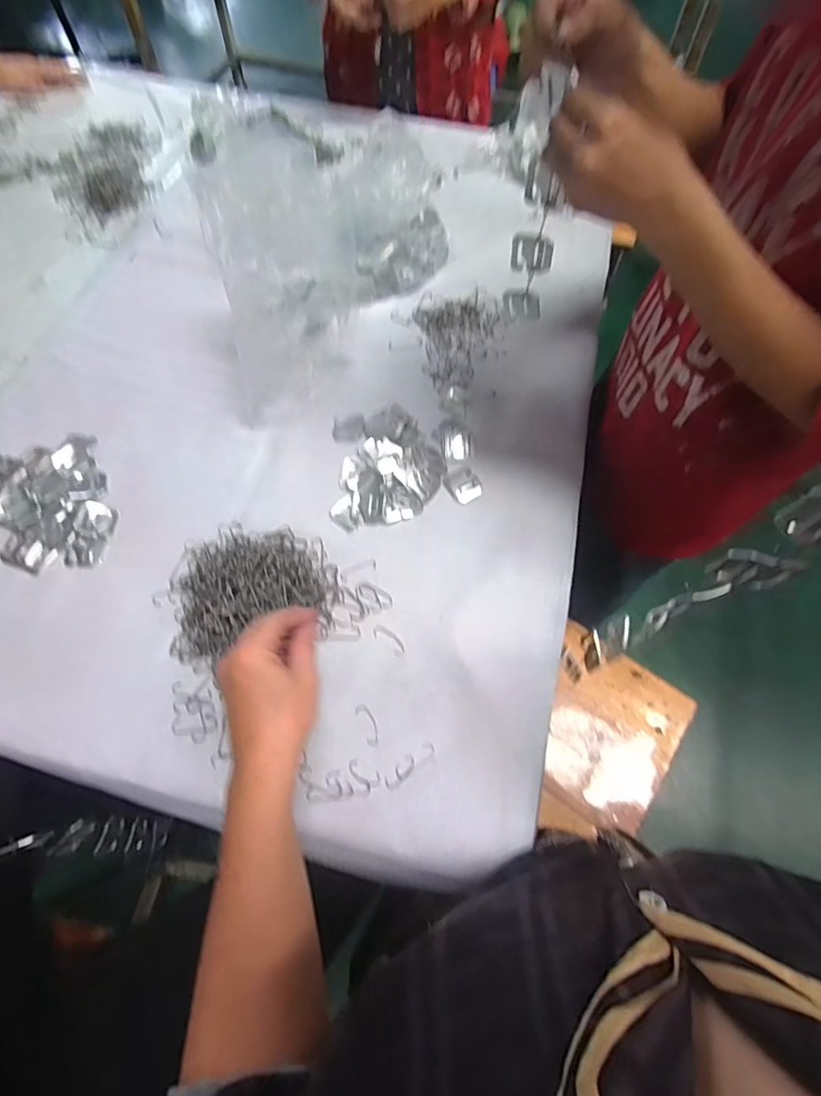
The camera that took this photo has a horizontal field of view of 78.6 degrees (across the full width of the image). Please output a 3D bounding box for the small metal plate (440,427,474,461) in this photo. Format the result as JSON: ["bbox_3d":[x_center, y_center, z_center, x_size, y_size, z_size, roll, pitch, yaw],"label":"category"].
[{"bbox_3d":[0.058,-0.131,0.622,0.040,0.004,0.047,-2,63,0],"label":"small metal plate"}]

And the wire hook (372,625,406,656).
[{"bbox_3d":[-0.022,0.095,0.521,0.039,0.004,0.016,36,69,17],"label":"wire hook"}]

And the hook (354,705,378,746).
[{"bbox_3d":[-0.040,0.169,0.481,0.014,0.004,0.041,-22,65,-10],"label":"hook"}]

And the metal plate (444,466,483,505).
[{"bbox_3d":[0.064,-0.075,0.602,0.037,0.007,0.042,-28,66,-13],"label":"metal plate"}]

